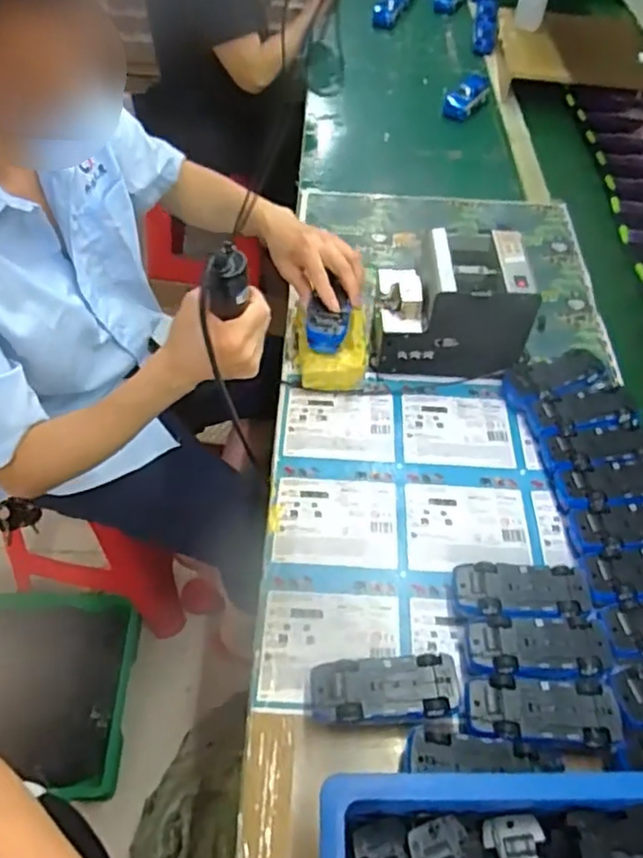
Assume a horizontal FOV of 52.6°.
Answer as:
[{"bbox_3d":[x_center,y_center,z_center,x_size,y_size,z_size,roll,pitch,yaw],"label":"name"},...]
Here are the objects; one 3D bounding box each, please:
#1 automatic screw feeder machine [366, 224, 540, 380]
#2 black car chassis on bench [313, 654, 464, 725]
[{"bbox_3d":[0.162,-0.156,0.833,0.178,0.152,0.141,2,52,2],"label":"automatic screw feeder machine"},{"bbox_3d":[0.054,0.236,0.580,0.127,0.041,0.055,0,52,-4],"label":"black car chassis on bench"}]

